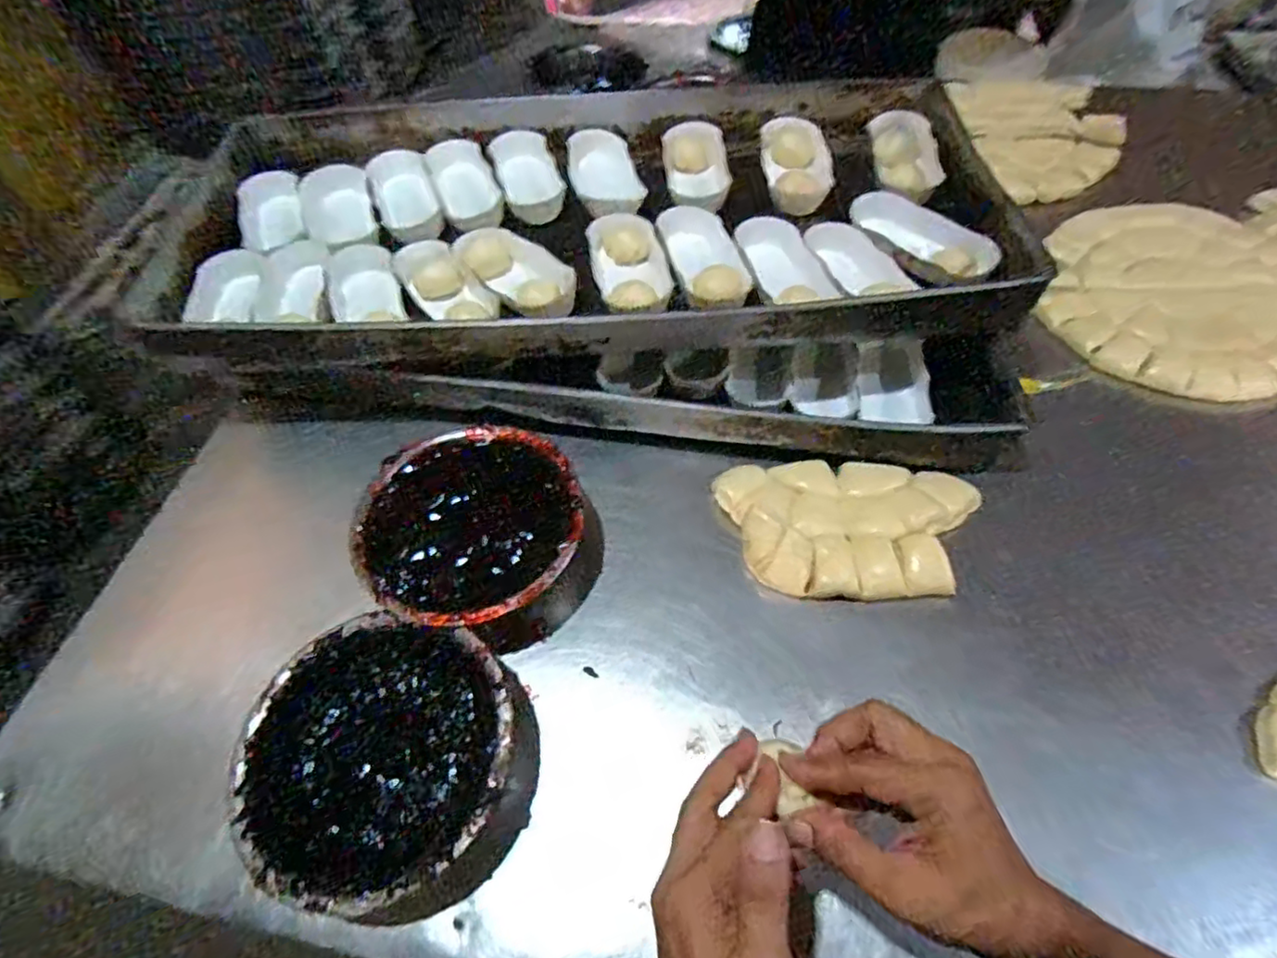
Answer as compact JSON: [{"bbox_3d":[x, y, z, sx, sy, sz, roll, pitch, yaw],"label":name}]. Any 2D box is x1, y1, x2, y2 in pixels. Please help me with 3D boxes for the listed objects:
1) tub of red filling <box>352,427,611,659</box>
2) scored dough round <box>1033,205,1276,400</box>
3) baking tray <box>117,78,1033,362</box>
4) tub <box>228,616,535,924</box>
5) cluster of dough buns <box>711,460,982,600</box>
[{"bbox_3d":[-0.134,0.049,0.557,0.189,0.077,0.176,-2,56,4],"label":"tub of red filling"},{"bbox_3d":[0.604,-0.210,0.715,0.279,0.016,0.313,16,59,15],"label":"scored dough round"},{"bbox_3d":[-0.049,-0.308,0.719,0.805,0.086,0.440,-4,57,1],"label":"baking tray"},{"bbox_3d":[-0.172,0.197,0.463,0.180,0.073,0.179,-2,56,4],"label":"tub"},{"bbox_3d":[0.186,0.037,0.565,0.225,0.032,0.140,-5,56,2],"label":"cluster of dough buns"}]

